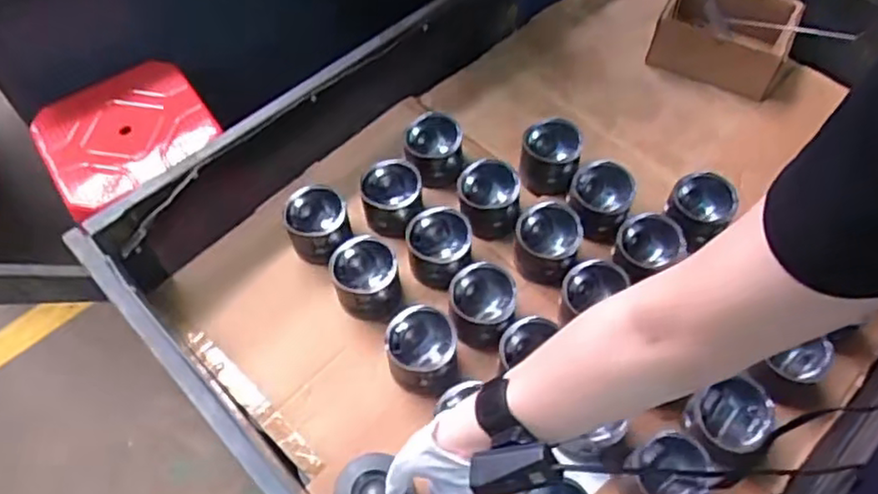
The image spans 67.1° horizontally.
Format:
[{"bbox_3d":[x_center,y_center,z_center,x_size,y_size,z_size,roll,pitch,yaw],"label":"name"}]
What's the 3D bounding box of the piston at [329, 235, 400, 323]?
[{"bbox_3d":[-0.096,0.045,0.886,0.090,0.072,0.101,-11,58,-6],"label":"piston"}]

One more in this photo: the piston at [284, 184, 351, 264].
[{"bbox_3d":[-0.167,-0.032,0.928,0.092,0.072,0.104,-18,59,-10],"label":"piston"}]

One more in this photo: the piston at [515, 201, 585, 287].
[{"bbox_3d":[0.145,-0.002,0.897,0.087,0.074,0.098,11,58,8],"label":"piston"}]

